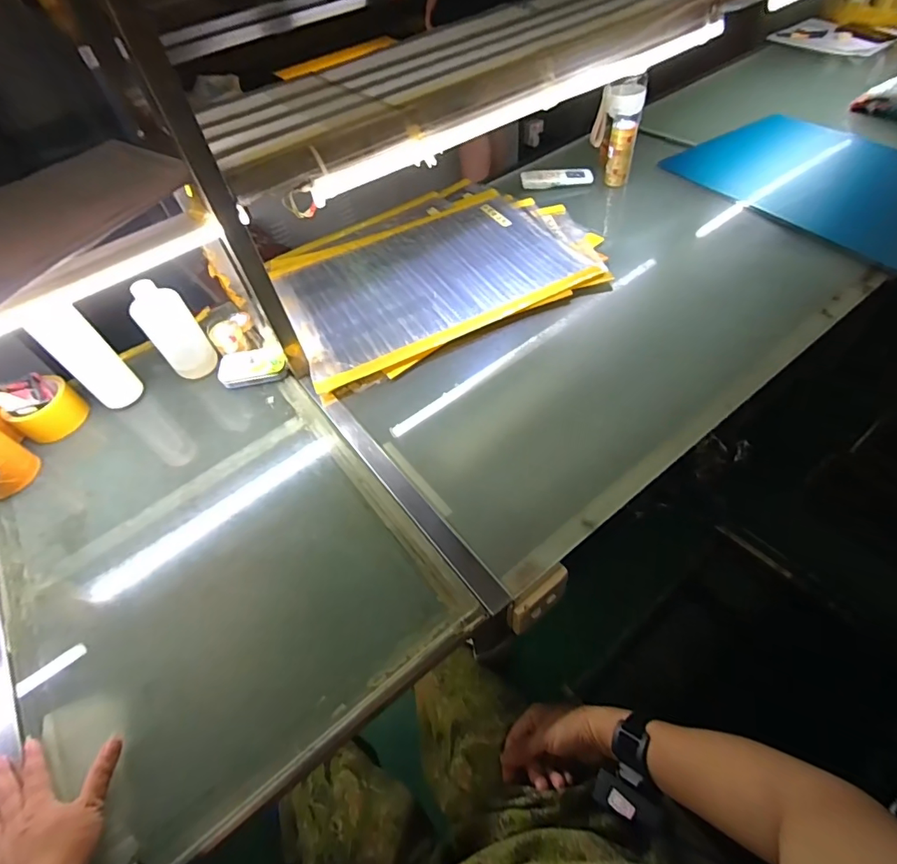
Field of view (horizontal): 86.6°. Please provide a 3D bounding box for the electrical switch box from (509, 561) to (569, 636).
[{"bbox_3d":[0.114,0.210,0.599,0.096,0.075,0.022,-34,57,-18],"label":"electrical switch box"}]

